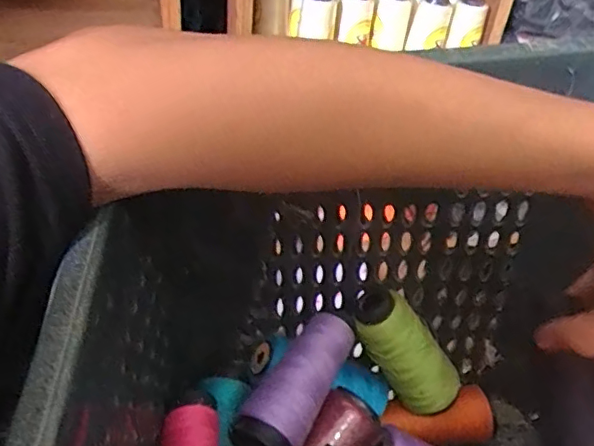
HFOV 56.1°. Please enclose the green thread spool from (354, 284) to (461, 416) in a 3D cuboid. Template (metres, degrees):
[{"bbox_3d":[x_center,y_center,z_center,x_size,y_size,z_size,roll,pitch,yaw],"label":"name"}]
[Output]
[{"bbox_3d":[0.087,0.100,0.441,0.039,0.118,0.045,-21,23,38],"label":"green thread spool"}]

